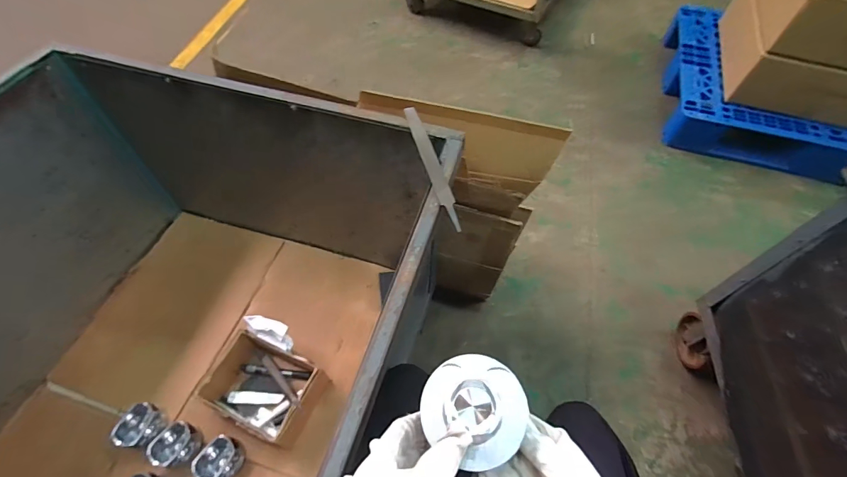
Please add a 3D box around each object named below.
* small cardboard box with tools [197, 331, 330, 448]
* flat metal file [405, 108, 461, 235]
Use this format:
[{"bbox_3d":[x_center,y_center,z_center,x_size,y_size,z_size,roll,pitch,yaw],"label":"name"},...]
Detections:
[{"bbox_3d":[-0.323,0.309,0.821,0.199,0.105,0.145,20,59,11],"label":"small cardboard box with tools"},{"bbox_3d":[0.012,-0.108,0.574,0.024,0.011,0.230,-15,59,-10],"label":"flat metal file"}]

